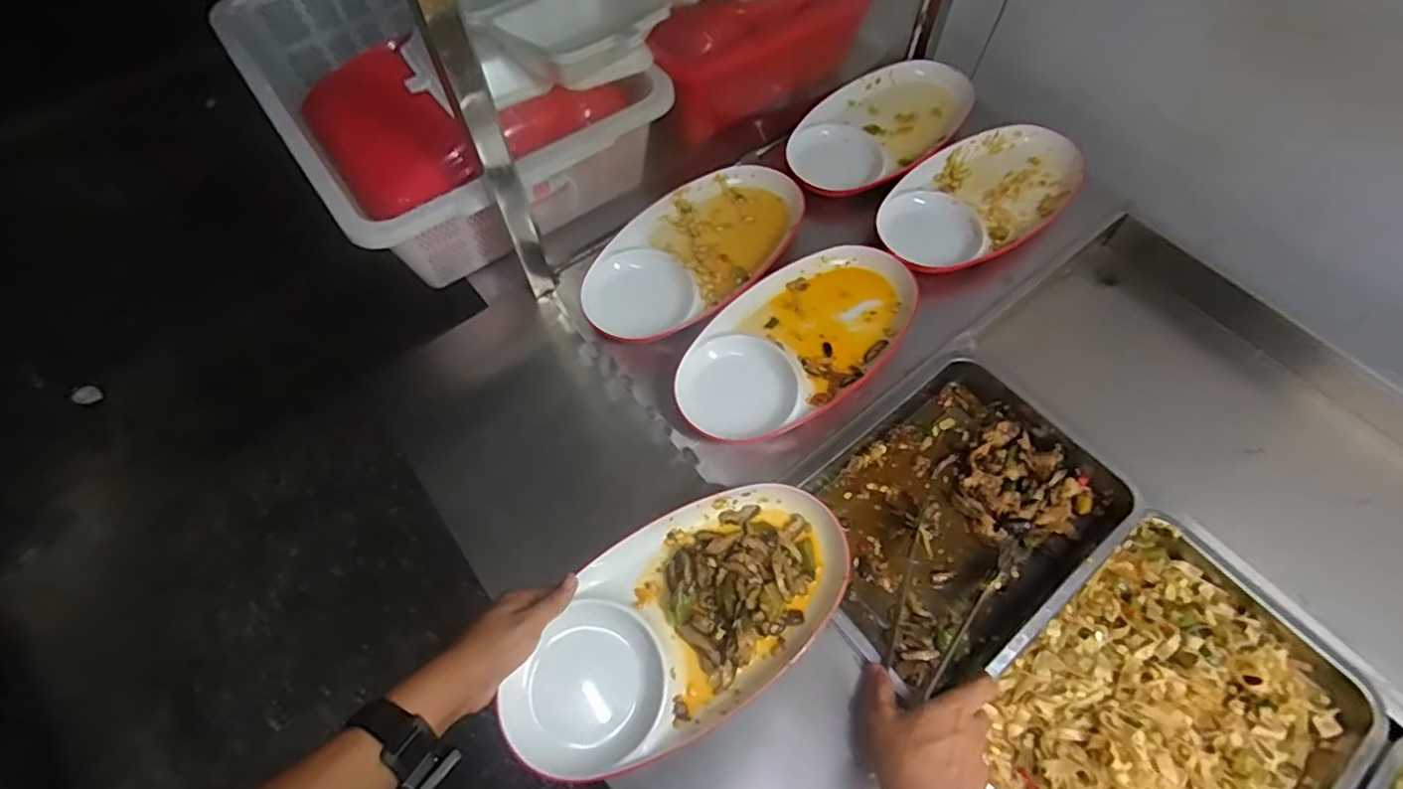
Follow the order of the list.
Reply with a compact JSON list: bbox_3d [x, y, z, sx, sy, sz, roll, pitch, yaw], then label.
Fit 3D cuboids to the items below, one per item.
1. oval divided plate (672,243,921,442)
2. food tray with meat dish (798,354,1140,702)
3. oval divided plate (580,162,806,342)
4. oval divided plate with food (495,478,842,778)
[{"bbox_3d":[0.120,-0.070,0.743,0.179,0.036,0.331,38,67,20],"label":"oval divided plate"},{"bbox_3d":[0.275,0.129,0.677,0.373,0.046,0.252,-37,66,-18],"label":"food tray with meat dish"},{"bbox_3d":[-0.005,-0.197,0.820,0.178,0.035,0.340,38,67,20],"label":"oval divided plate"},{"bbox_3d":[-0.014,0.206,0.570,0.334,0.041,0.172,-34,65,-17],"label":"oval divided plate with food"}]

